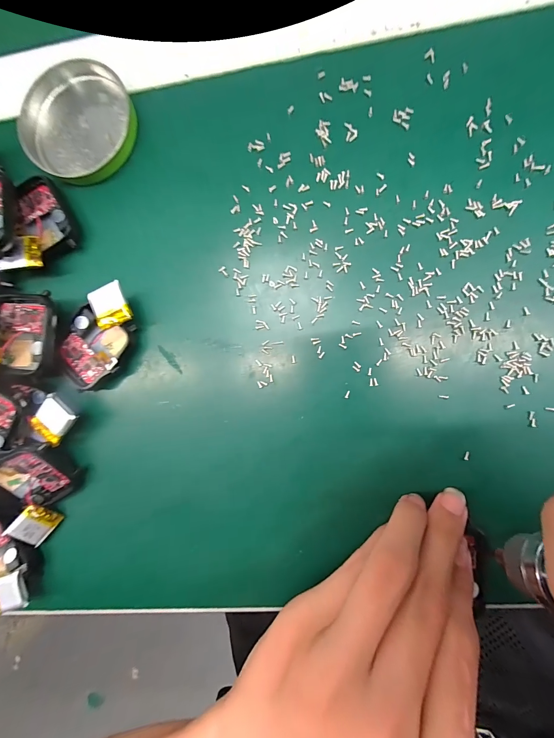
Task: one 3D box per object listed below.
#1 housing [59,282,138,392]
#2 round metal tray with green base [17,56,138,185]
[{"bbox_3d":[-0.097,-0.018,0.175,0.035,0.018,0.057,30,91,7],"label":"housing"},{"bbox_3d":[-0.114,-0.141,0.182,0.066,0.016,0.062,0,88,7],"label":"round metal tray with green base"}]

